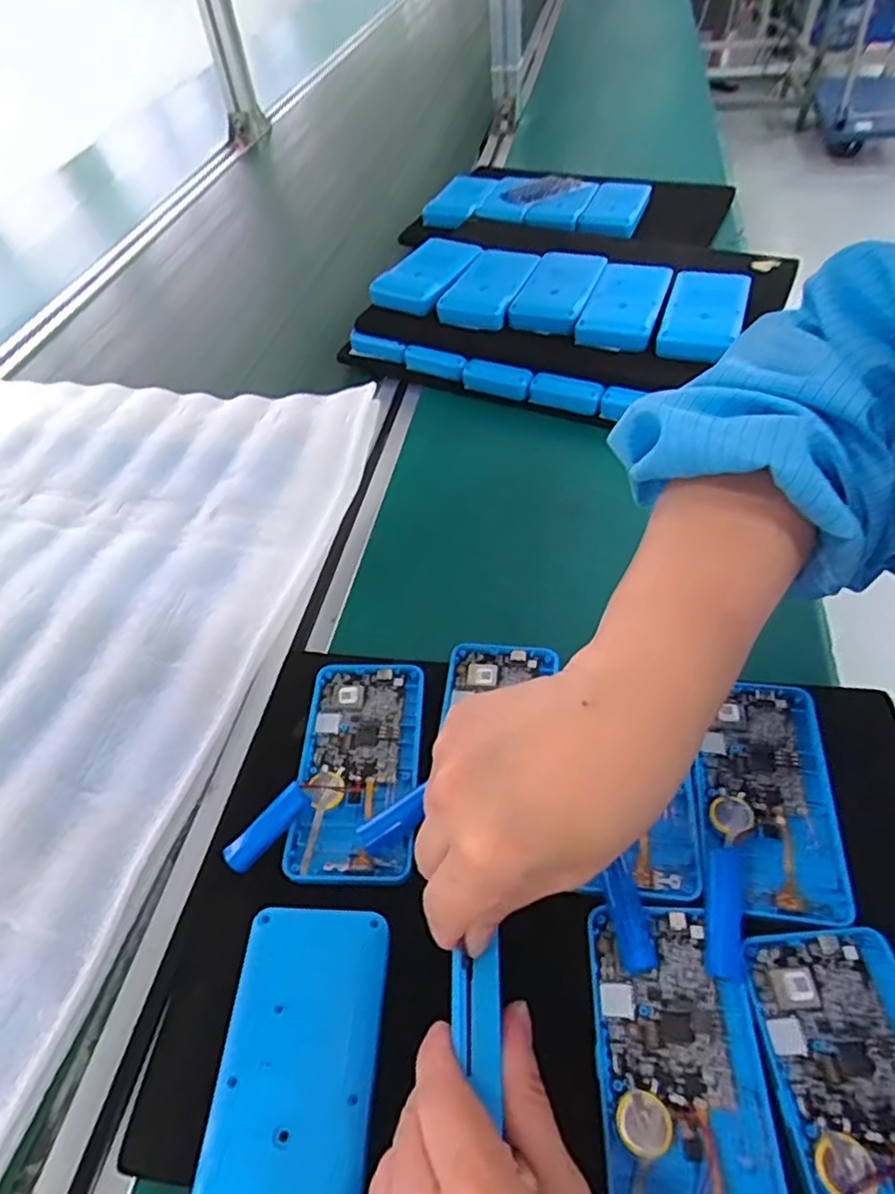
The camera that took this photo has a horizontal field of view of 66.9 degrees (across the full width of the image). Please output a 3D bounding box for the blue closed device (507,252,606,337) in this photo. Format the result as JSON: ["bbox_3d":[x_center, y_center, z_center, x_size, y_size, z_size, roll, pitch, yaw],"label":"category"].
[{"bbox_3d":[0.101,-0.277,0.613,0.062,0.024,0.111,16,53,18],"label":"blue closed device"}]

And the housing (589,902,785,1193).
[{"bbox_3d":[0.091,0.186,0.266,0.061,0.011,0.118,0,49,5],"label":"housing"}]

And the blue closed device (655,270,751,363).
[{"bbox_3d":[0.217,-0.240,0.574,0.062,0.028,0.109,14,52,17],"label":"blue closed device"}]

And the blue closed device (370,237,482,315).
[{"bbox_3d":[-0.019,-0.310,0.659,0.069,0.030,0.114,20,54,21],"label":"blue closed device"}]

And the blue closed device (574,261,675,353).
[{"bbox_3d":[0.155,-0.253,0.589,0.062,0.030,0.104,15,53,18],"label":"blue closed device"}]

